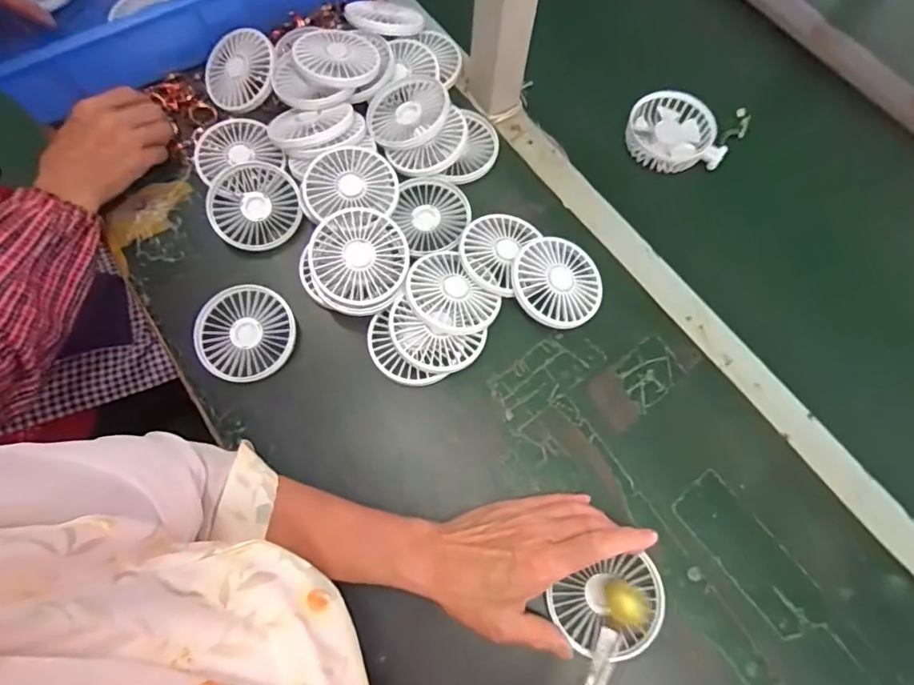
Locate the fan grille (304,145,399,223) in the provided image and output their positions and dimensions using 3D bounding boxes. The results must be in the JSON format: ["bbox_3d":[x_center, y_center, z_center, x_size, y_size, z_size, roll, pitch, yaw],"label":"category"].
[{"bbox_3d":[-0.100,-0.151,0.482,0.084,0.009,0.075,-9,71,-4],"label":"fan grille"}]

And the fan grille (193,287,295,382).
[{"bbox_3d":[-0.194,-0.007,0.473,0.087,0.016,0.086,0,70,-1],"label":"fan grille"}]

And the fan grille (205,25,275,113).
[{"bbox_3d":[-0.232,-0.293,0.552,0.084,0.010,0.081,-27,85,15],"label":"fan grille"}]

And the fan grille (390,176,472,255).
[{"bbox_3d":[-0.023,-0.126,0.513,0.074,0.015,0.085,-24,72,-9],"label":"fan grille"}]

